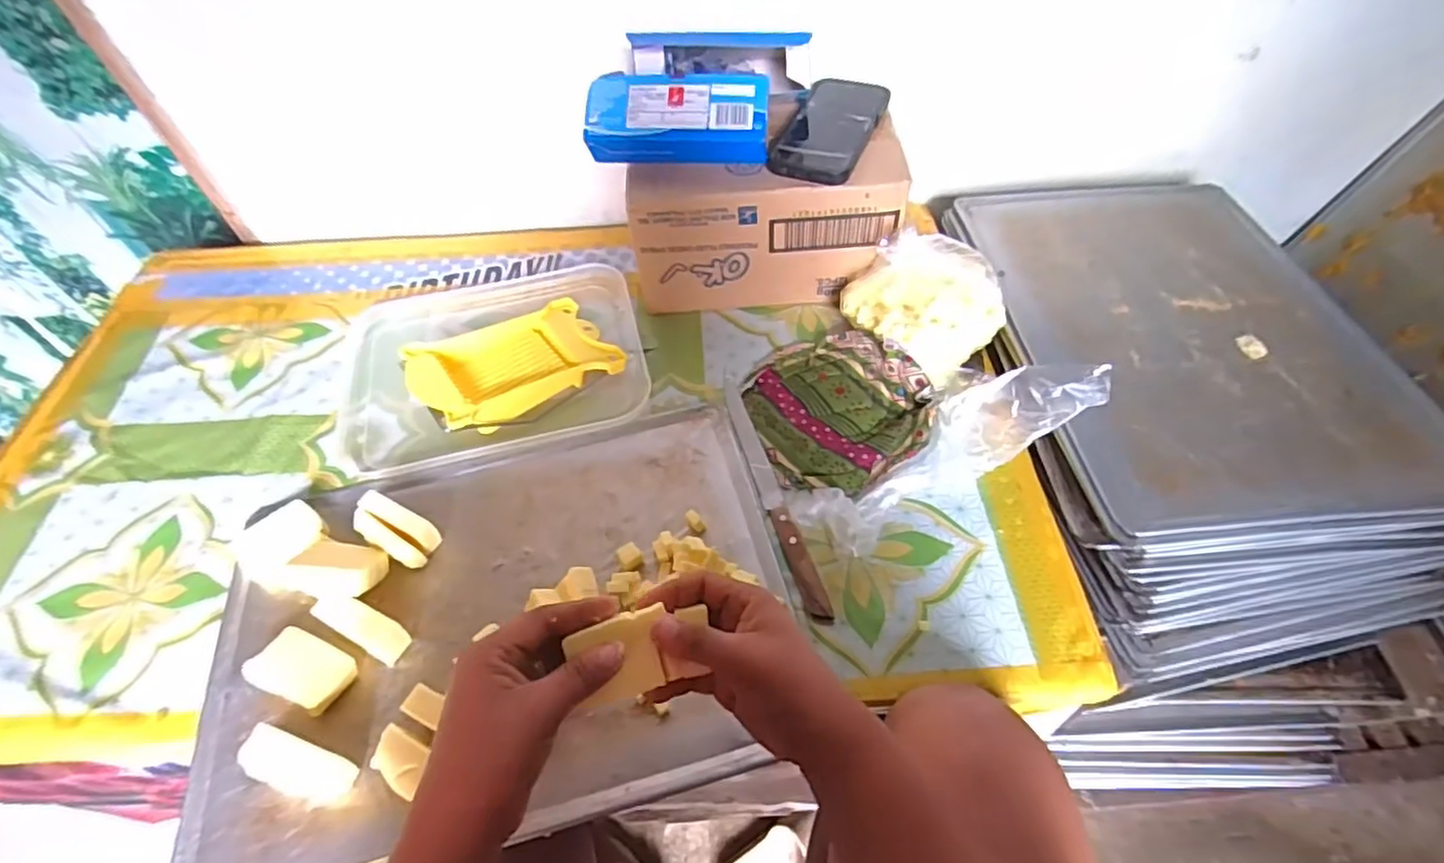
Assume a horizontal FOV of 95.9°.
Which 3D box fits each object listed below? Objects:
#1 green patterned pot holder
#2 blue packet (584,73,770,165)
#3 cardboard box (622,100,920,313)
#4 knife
[{"bbox_3d":[0.112,-0.029,0.632,0.164,0.032,0.186,-18,55,-9],"label":"green patterned pot holder"},{"bbox_3d":[-0.042,-0.303,0.636,0.174,0.061,0.053,4,54,7],"label":"blue packet"},{"bbox_3d":[0.046,-0.241,0.720,0.273,0.157,0.144,-3,54,2],"label":"cardboard box"},{"bbox_3d":[0.042,0.047,0.596,0.023,0.009,0.269,-16,54,-8],"label":"knife"}]

